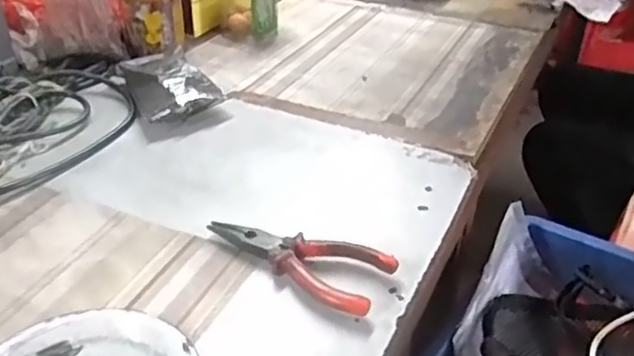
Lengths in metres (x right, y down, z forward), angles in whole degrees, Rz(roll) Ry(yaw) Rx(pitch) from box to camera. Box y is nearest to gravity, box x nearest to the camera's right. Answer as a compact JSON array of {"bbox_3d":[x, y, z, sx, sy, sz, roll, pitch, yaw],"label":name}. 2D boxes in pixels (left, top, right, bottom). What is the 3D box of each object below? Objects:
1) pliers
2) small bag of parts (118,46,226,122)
[{"bbox_3d":[-0.014,0.057,0.466,0.142,0.021,0.052,23,39,28],"label":"pliers"},{"bbox_3d":[-0.161,-0.104,0.682,0.087,0.038,0.137,-15,37,-24],"label":"small bag of parts"}]

